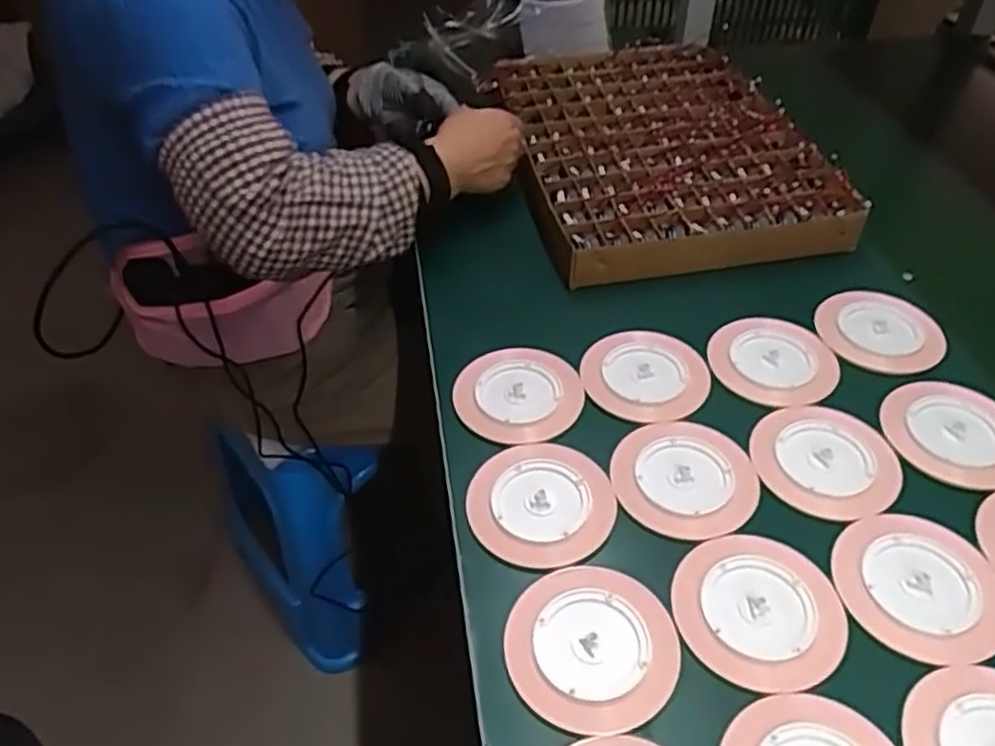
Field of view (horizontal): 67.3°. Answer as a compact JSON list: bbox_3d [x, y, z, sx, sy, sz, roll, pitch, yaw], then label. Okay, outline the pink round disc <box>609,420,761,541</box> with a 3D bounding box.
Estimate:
[{"bbox_3d":[0.133,0.071,0.533,0.098,0.004,0.096,5,44,7],"label":"pink round disc"}]

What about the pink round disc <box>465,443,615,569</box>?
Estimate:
[{"bbox_3d":[0.031,0.087,0.519,0.095,0.008,0.098,-1,44,1],"label":"pink round disc"}]

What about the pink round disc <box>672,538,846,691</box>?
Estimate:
[{"bbox_3d":[0.161,0.143,0.459,0.095,0.004,0.102,-1,44,1],"label":"pink round disc"}]

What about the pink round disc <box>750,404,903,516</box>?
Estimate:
[{"bbox_3d":[0.237,0.060,0.542,0.098,0.004,0.098,-1,44,1],"label":"pink round disc"}]

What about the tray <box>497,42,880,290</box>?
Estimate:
[{"bbox_3d":[0.172,-0.256,0.835,0.299,0.052,0.439,-7,44,-5],"label":"tray"}]

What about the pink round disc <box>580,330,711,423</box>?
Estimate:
[{"bbox_3d":[0.120,-0.001,0.606,0.097,0.005,0.099,-1,44,1],"label":"pink round disc"}]

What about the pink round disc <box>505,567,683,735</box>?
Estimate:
[{"bbox_3d":[0.057,0.160,0.445,0.096,0.005,0.102,-1,44,1],"label":"pink round disc"}]

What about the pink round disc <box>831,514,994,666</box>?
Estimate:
[{"bbox_3d":[0.265,0.130,0.468,0.102,0.004,0.097,-1,44,1],"label":"pink round disc"}]

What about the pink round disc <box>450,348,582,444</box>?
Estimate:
[{"bbox_3d":[0.018,0.015,0.592,0.093,0.004,0.102,-1,44,1],"label":"pink round disc"}]

